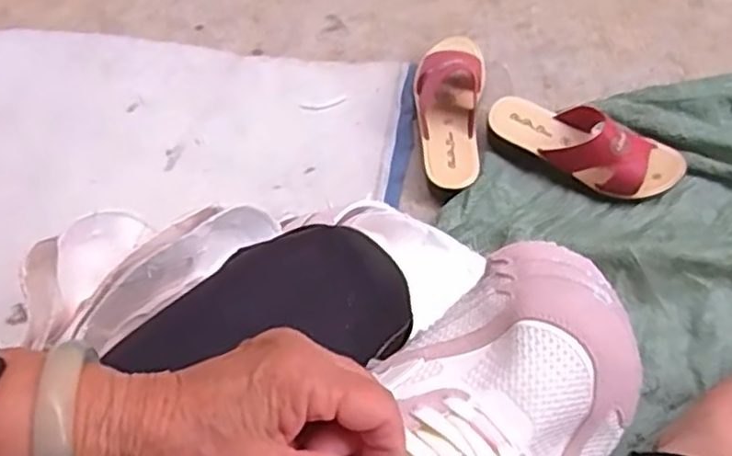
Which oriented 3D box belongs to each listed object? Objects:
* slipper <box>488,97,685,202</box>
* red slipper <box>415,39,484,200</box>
[{"bbox_3d":[0.256,-0.101,0.830,0.221,0.077,0.083,25,68,14],"label":"slipper"},{"bbox_3d":[0.099,-0.148,0.866,0.083,0.063,0.230,5,64,5],"label":"red slipper"}]

